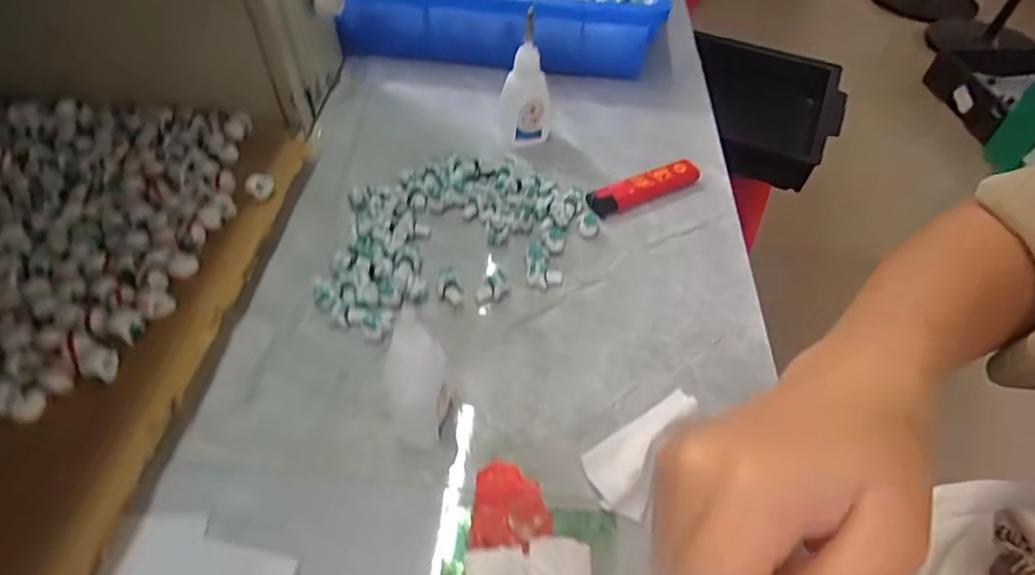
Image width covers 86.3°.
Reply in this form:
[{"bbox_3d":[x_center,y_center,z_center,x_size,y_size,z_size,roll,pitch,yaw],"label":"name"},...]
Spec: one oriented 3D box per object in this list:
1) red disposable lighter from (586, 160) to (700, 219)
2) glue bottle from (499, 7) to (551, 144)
[{"bbox_3d":[0.082,-0.064,0.355,0.077,0.013,0.019,-23,55,-19],"label":"red disposable lighter"},{"bbox_3d":[0.009,-0.138,0.366,0.032,0.082,0.032,9,51,5],"label":"glue bottle"}]

